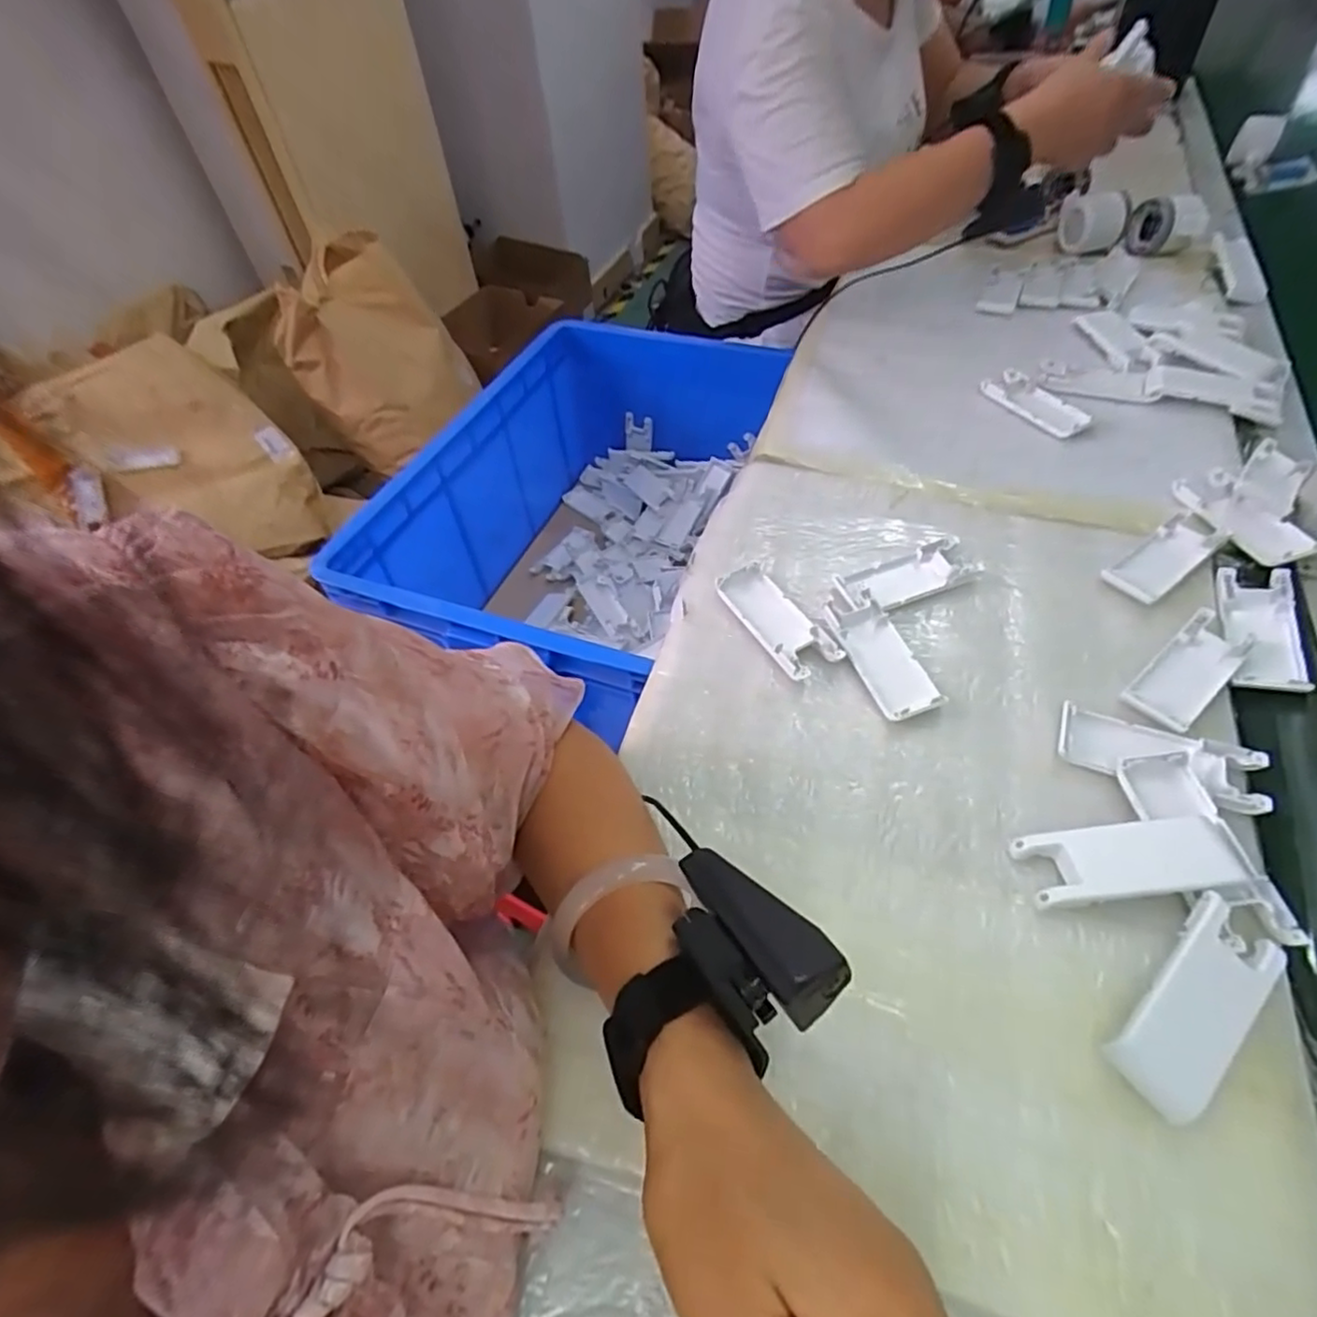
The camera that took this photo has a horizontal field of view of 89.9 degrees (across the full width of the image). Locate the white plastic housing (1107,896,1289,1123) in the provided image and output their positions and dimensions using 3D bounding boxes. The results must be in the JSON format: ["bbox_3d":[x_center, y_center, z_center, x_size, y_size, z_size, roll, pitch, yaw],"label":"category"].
[{"bbox_3d":[0.250,0.161,0.307,0.101,0.017,0.039,-38,58,-21],"label":"white plastic housing"}]

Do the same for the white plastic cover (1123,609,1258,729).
[{"bbox_3d":[0.343,0.006,0.423,0.105,0.006,0.038,-35,57,-19],"label":"white plastic cover"}]

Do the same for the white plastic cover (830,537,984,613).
[{"bbox_3d":[0.181,-0.061,0.488,0.114,0.015,0.040,-17,53,-7],"label":"white plastic cover"}]

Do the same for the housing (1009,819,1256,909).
[{"bbox_3d":[0.249,0.107,0.349,0.106,0.017,0.039,-5,52,2],"label":"housing"}]

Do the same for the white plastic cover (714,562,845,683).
[{"bbox_3d":[0.083,-0.027,0.474,0.040,0.014,0.102,-28,55,-15],"label":"white plastic cover"}]

